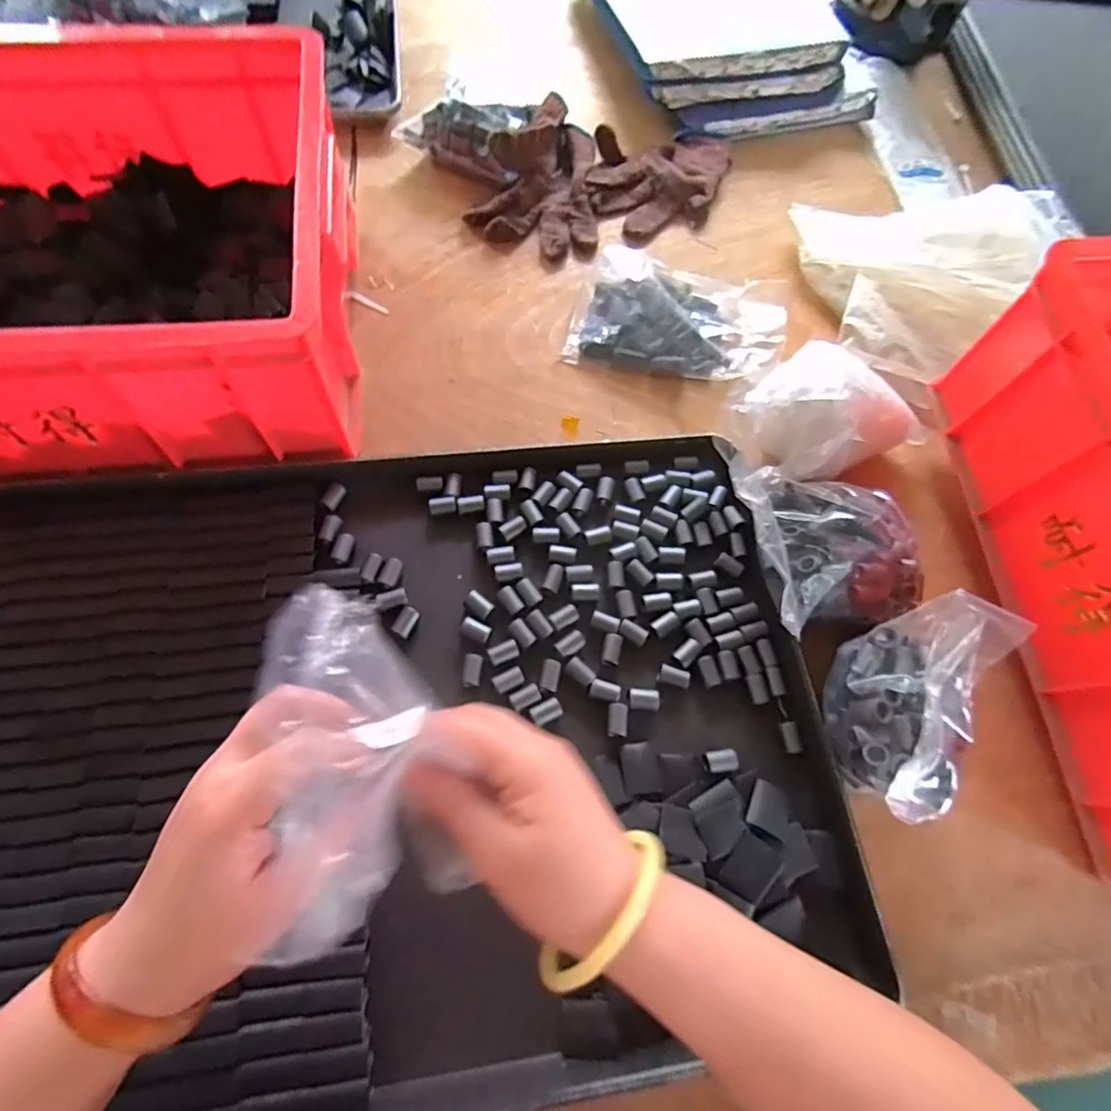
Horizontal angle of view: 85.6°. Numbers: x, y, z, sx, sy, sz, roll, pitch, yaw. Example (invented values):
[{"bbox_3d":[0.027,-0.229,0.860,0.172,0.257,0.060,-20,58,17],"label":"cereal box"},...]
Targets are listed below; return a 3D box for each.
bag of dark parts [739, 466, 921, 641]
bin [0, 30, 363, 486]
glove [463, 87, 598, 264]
[{"bbox_3d":[0.194,-0.006,0.429,0.119,0.053,0.123,-7,67,-7],"label":"bag of dark parts"},{"bbox_3d":[-0.361,-0.205,0.438,0.410,0.154,0.304,-8,67,-8],"label":"bin"},{"bbox_3d":[-0.019,-0.378,0.594,0.126,0.050,0.177,4,66,-3],"label":"glove"}]

